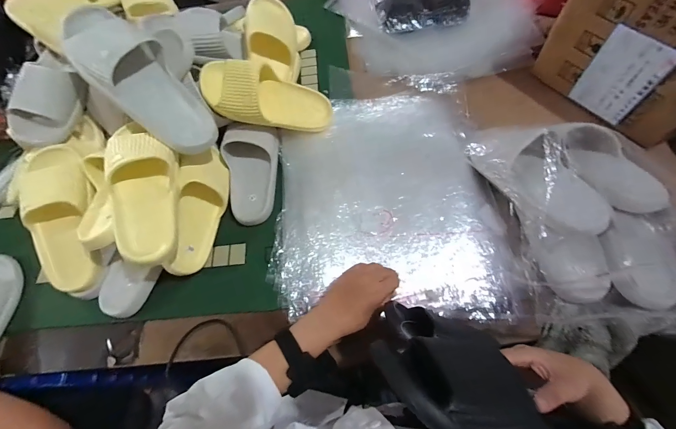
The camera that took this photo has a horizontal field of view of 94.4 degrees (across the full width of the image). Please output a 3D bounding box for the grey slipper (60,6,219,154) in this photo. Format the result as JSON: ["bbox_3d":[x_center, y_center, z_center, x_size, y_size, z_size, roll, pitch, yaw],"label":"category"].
[{"bbox_3d":[-0.324,-0.221,0.516,0.120,0.065,0.295,-45,96,-18],"label":"grey slipper"}]

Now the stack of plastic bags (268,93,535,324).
[{"bbox_3d":[0.098,-0.043,0.592,0.417,0.039,0.452,-1,64,4],"label":"stack of plastic bags"}]

